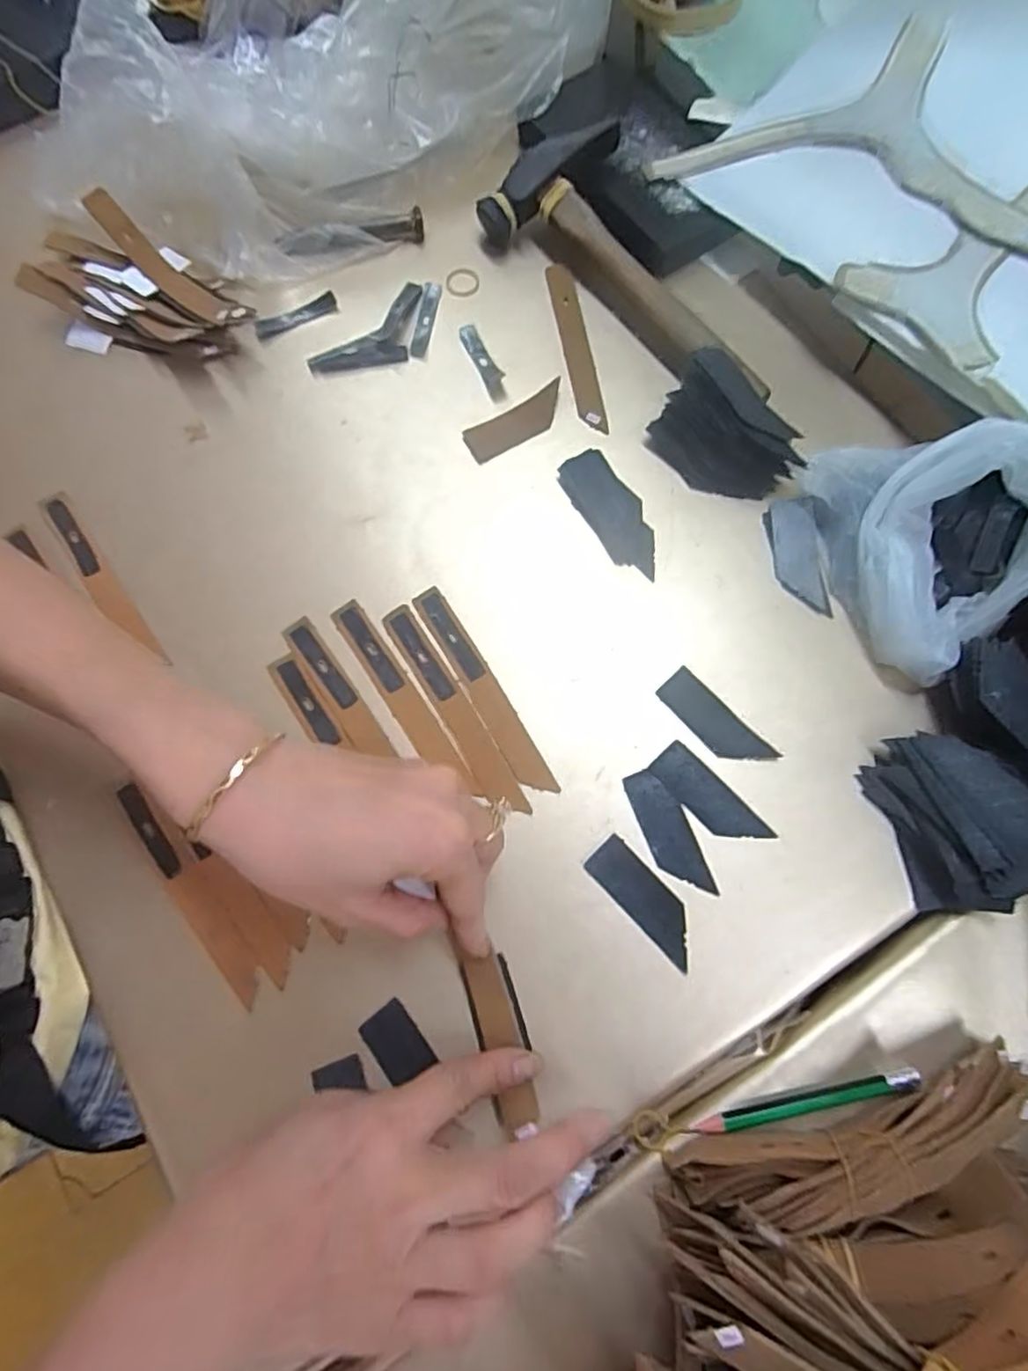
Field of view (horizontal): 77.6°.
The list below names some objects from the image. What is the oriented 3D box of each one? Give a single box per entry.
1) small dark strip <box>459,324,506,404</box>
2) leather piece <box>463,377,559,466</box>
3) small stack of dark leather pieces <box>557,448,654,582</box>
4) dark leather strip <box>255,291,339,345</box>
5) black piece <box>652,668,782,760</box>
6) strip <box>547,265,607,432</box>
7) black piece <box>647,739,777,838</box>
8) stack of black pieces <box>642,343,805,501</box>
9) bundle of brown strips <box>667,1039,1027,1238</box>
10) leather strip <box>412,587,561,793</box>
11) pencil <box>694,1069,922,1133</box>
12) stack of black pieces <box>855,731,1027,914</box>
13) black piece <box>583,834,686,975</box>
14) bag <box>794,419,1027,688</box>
[{"bbox_3d":[-0.018,-0.200,0.395,0.012,0.007,0.059,-24,76,-5],"label":"small dark strip"},{"bbox_3d":[0.002,-0.156,0.382,0.066,0.006,0.023,-32,77,-7],"label":"leather piece"},{"bbox_3d":[0.056,-0.097,0.361,0.032,0.005,0.081,-32,77,-7],"label":"small stack of dark leather pieces"},{"bbox_3d":[-0.138,-0.233,0.405,0.054,0.005,0.014,-25,76,-5],"label":"dark leather strip"},{"bbox_3d":[0.103,0.019,0.329,0.023,0.004,0.063,-42,78,-9],"label":"black piece"},{"bbox_3d":[0.038,-0.209,0.395,0.019,0.007,0.121,-9,75,-1],"label":"strip"},{"bbox_3d":[0.097,0.057,0.318,0.023,0.004,0.063,-43,78,-10],"label":"black piece"},{"bbox_3d":[0.119,-0.141,0.353,0.055,0.037,0.078,-44,78,-10],"label":"stack of black pieces"},{"bbox_3d":[0.142,0.190,0.261,0.147,0.037,0.037,-17,75,-3],"label":"bundle of brown strips"},{"bbox_3d":[-0.016,0.002,0.335,0.017,0.004,0.125,-30,76,-7],"label":"leather strip"},{"bbox_3d":[0.128,0.181,0.278,0.098,0.010,0.007,-12,75,-2],"label":"pencil"},{"bbox_3d":[0.212,0.060,0.299,0.061,0.035,0.079,-19,75,-4],"label":"stack of black pieces"},{"bbox_3d":[0.063,0.102,0.305,0.023,0.004,0.063,-42,78,-9],"label":"black piece"},{"bbox_3d":[0.212,-0.082,0.315,0.098,0.077,0.126,-26,76,-6],"label":"bag"}]

